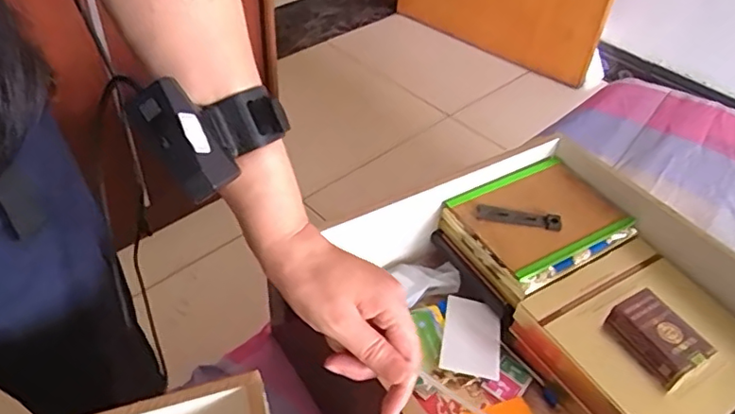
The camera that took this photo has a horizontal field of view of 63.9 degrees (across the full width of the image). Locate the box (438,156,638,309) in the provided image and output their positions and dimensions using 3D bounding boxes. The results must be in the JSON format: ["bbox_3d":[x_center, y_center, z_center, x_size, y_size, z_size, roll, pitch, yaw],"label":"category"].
[{"bbox_3d":[0.196,0.018,0.685,0.175,0.049,0.139,-24,50,-26],"label":"box"}]

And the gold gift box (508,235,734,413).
[{"bbox_3d":[0.281,0.139,0.602,0.186,0.050,0.190,-23,50,-26],"label":"gold gift box"}]

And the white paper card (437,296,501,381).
[{"bbox_3d":[0.110,0.137,0.626,0.060,0.009,0.100,10,37,8],"label":"white paper card"}]

